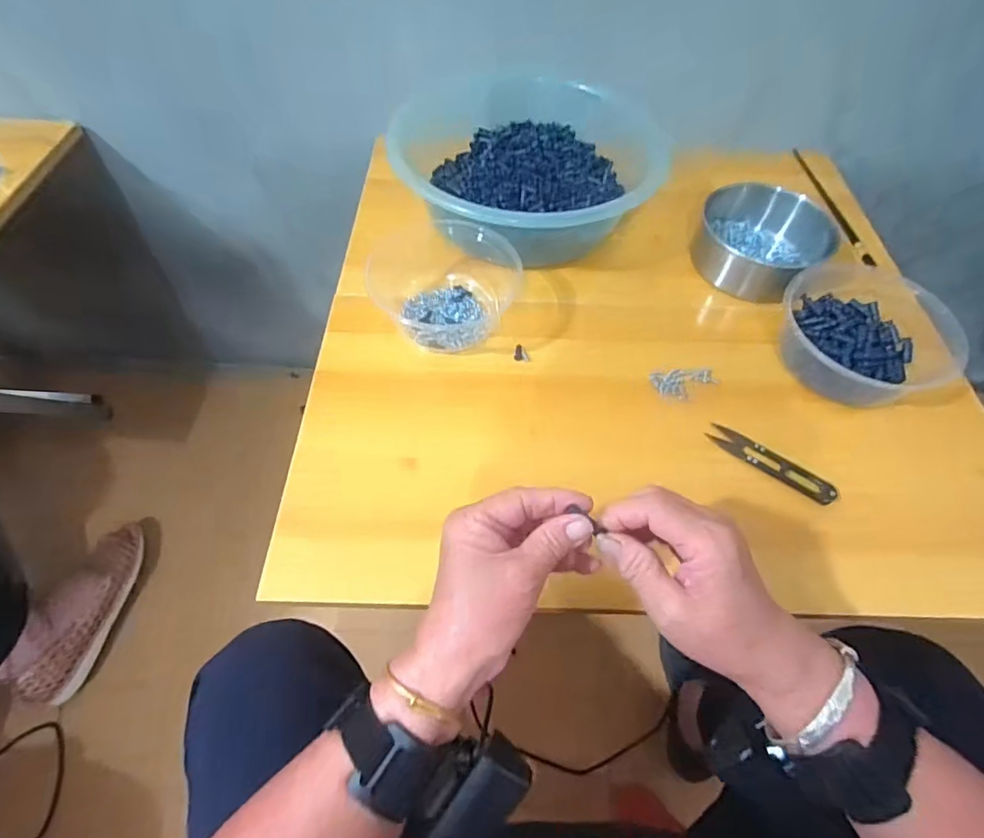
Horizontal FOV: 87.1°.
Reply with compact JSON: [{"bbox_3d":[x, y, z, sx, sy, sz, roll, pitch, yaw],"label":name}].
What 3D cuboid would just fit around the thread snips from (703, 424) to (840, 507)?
[{"bbox_3d":[0.225,0.033,0.418,0.099,0.014,0.023,36,62,19],"label":"thread snips"}]

